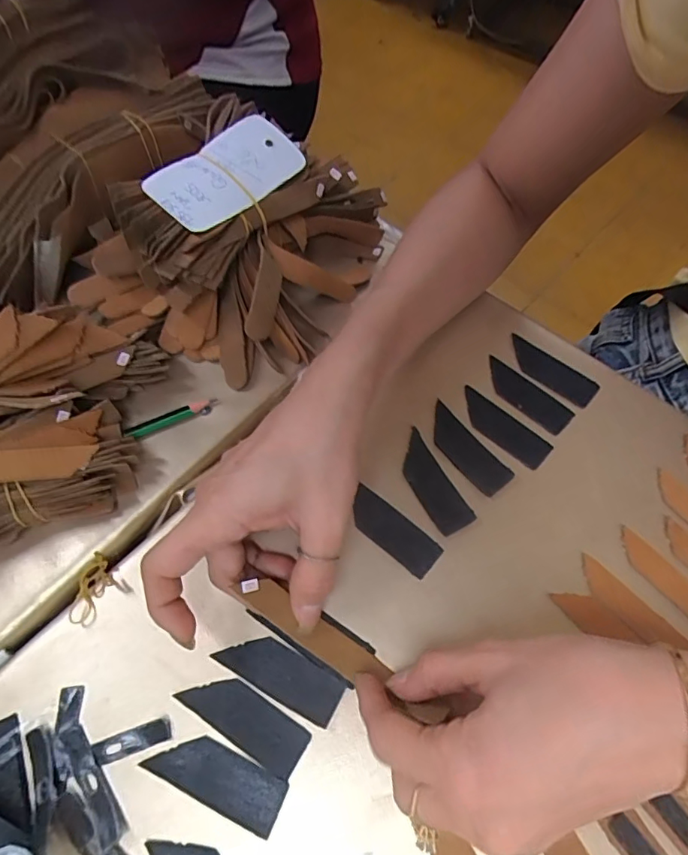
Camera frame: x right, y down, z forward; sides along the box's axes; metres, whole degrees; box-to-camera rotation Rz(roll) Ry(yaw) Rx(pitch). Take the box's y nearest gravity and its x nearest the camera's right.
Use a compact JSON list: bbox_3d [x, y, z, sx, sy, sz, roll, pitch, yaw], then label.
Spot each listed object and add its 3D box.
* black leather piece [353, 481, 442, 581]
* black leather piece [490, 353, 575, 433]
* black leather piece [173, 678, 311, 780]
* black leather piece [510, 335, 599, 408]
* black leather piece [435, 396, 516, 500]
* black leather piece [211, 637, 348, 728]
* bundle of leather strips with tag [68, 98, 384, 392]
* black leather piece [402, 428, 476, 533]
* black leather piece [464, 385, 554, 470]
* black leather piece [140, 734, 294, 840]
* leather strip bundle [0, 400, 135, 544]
[{"bbox_3d":[0.027,0.058,0.288,0.058,0.004,0.023,37,67,19],"label":"black leather piece"},{"bbox_3d":[0.118,-0.022,0.331,0.063,0.004,0.022,40,68,20],"label":"black leather piece"},{"bbox_3d":[-0.048,0.139,0.244,0.063,0.004,0.023,29,64,16],"label":"black leather piece"},{"bbox_3d":[0.139,-0.039,0.343,0.064,0.005,0.026,40,68,20],"label":"black leather piece"},{"bbox_3d":[0.074,0.012,0.311,0.023,0.004,0.064,-33,65,-17],"label":"black leather piece"},{"bbox_3d":[-0.032,0.122,0.254,0.063,0.004,0.022,25,63,14],"label":"black leather piece"},{"bbox_3d":[-0.067,-0.138,0.352,0.154,0.082,0.200,25,63,14],"label":"bundle of leather strips with tag"},{"bbox_3d":[0.051,0.032,0.302,0.022,0.004,0.066,-26,59,-8],"label":"black leather piece"},{"bbox_3d":[0.099,0.000,0.321,0.064,0.004,0.024,39,68,20],"label":"black leather piece"},{"bbox_3d":[-0.059,0.160,0.232,0.063,0.004,0.022,21,62,12],"label":"black leather piece"},{"bbox_3d":[-0.199,0.037,0.275,0.164,0.048,0.069,-25,63,-13],"label":"leather strip bundle"}]

